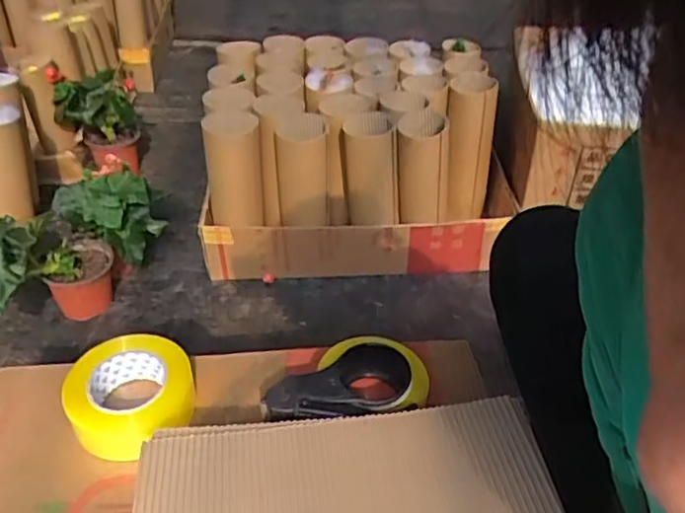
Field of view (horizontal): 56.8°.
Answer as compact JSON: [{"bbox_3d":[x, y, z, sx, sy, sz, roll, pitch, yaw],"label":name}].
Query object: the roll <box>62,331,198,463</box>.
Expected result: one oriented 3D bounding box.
[{"bbox_3d":[-0.224,0.148,0.683,0.121,0.065,0.115,1,38,-1],"label":"roll"}]

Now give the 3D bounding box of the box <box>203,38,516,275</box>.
[{"bbox_3d":[0.025,-0.220,1.360,0.600,0.342,0.478,0,38,-2],"label":"box"}]

